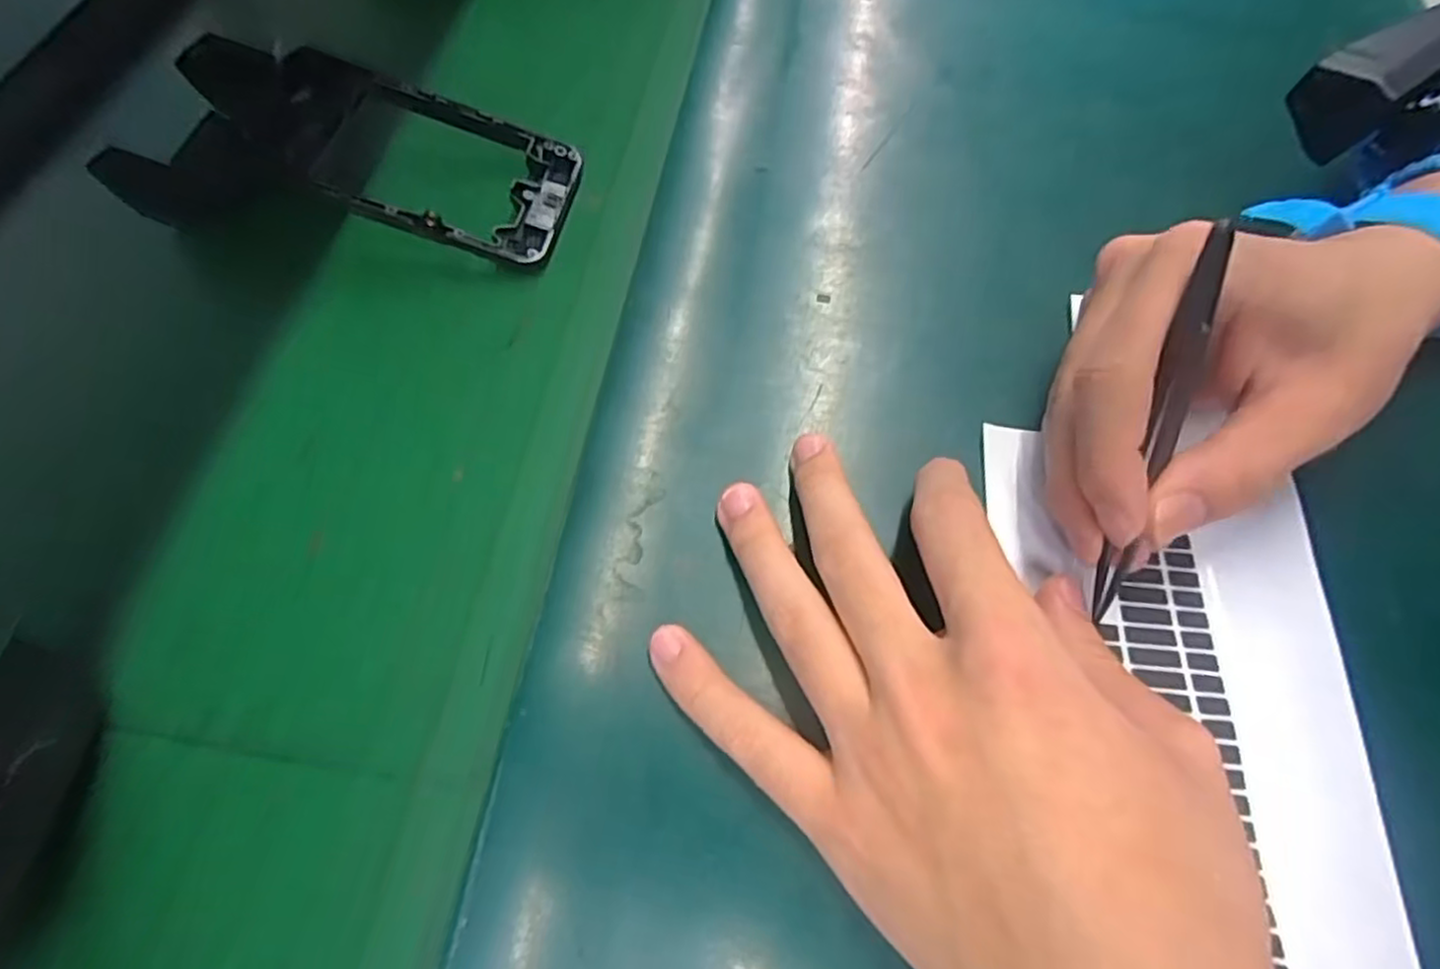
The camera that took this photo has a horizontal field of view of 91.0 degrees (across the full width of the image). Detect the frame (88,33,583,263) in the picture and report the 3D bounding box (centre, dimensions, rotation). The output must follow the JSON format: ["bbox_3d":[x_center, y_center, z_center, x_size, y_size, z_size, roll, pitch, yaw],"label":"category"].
[{"bbox_3d":[-0.164,-0.139,0.296,0.199,0.029,0.082,11,65,7],"label":"frame"}]

